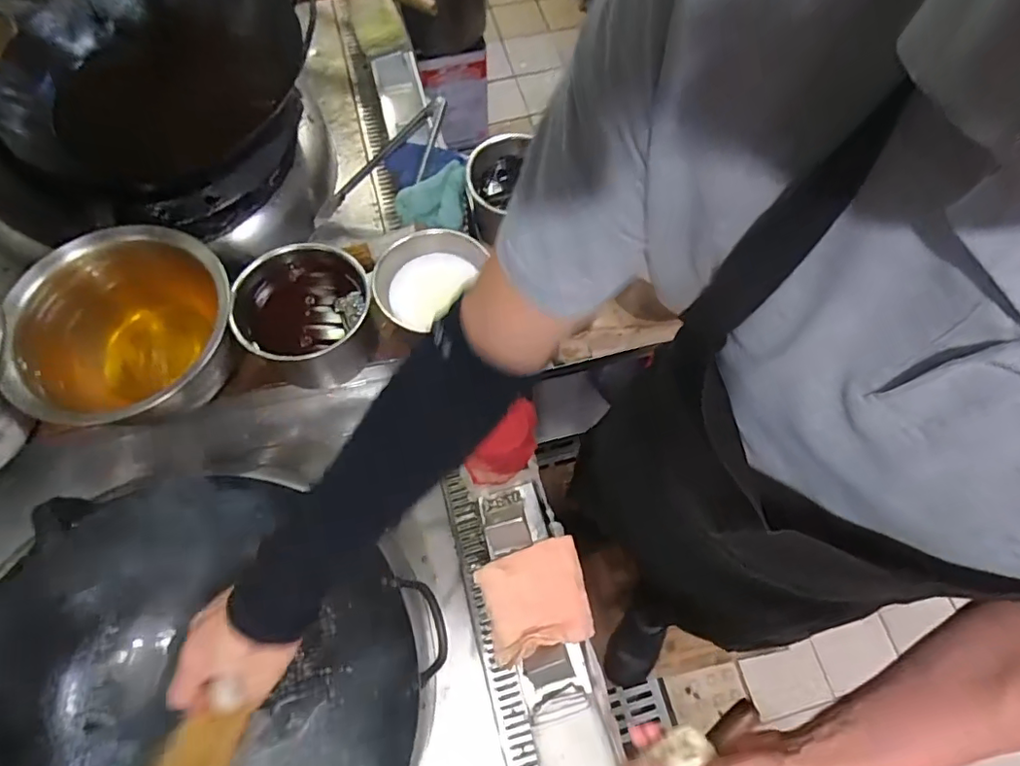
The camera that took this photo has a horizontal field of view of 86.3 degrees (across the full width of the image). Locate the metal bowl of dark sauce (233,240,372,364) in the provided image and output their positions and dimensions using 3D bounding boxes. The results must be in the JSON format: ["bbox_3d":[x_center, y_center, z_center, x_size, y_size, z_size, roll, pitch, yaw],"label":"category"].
[{"bbox_3d":[-0.271,-0.097,0.740,0.162,0.107,0.170,1,68,-2],"label":"metal bowl of dark sauce"}]

